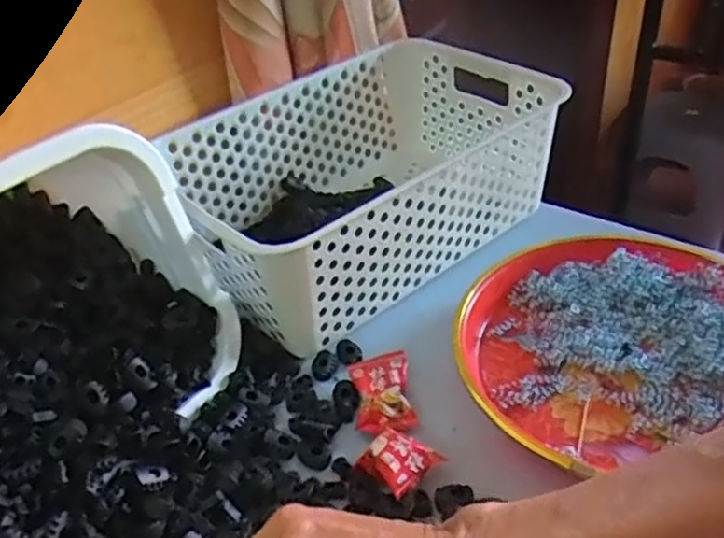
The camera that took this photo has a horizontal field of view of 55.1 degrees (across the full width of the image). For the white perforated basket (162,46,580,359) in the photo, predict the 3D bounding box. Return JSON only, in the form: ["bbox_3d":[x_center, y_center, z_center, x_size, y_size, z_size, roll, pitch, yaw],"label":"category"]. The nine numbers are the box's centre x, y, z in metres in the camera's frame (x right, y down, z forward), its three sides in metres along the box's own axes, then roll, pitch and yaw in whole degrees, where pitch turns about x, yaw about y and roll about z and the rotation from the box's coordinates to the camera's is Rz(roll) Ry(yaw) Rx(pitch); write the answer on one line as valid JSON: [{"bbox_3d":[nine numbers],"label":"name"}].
[{"bbox_3d":[-0.004,-0.072,0.571,0.301,0.108,0.207,-28,42,-27],"label":"white perforated basket"}]

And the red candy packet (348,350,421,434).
[{"bbox_3d":[0.013,0.080,0.453,0.038,0.011,0.059,-7,37,-3],"label":"red candy packet"}]

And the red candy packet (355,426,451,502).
[{"bbox_3d":[0.021,0.111,0.409,0.037,0.017,0.038,-32,45,-31],"label":"red candy packet"}]

